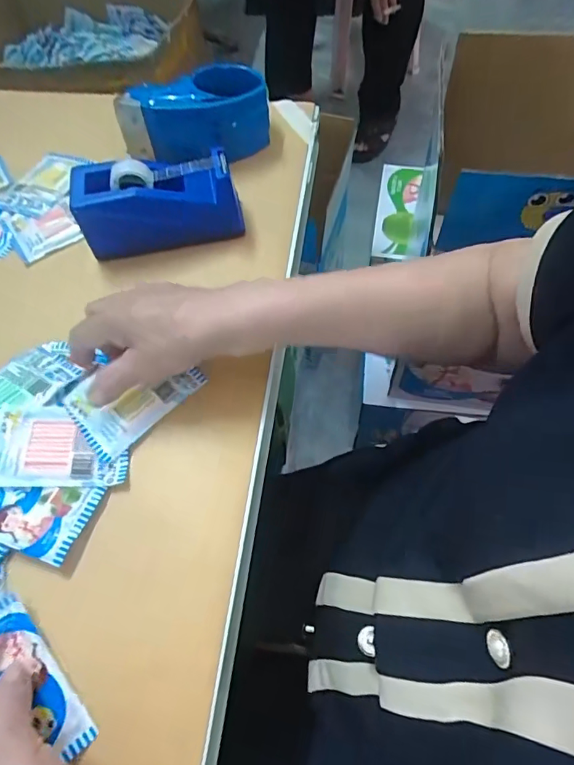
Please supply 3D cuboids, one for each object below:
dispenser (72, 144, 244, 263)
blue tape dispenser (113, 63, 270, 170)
[{"bbox_3d":[-0.121,-0.172,0.455,0.145,0.066,0.050,-9,61,-2],"label":"dispenser"},{"bbox_3d":[-0.100,-0.285,0.518,0.153,0.064,0.069,-19,62,-8],"label":"blue tape dispenser"}]

